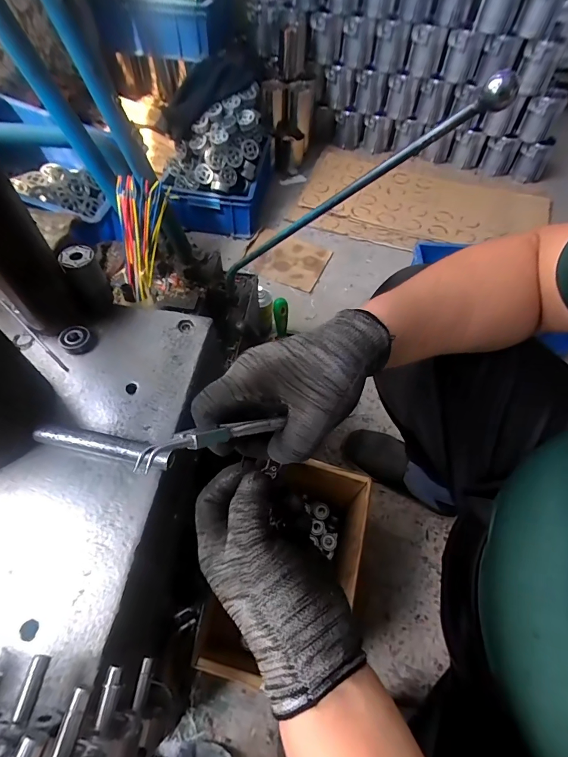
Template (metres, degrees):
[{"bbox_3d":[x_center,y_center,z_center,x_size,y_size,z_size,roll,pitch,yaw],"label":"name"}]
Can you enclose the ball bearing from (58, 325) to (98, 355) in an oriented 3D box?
[{"bbox_3d":[-0.245,-0.048,0.450,0.037,0.013,0.040,1,57,-1],"label":"ball bearing"}]

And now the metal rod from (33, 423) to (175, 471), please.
[{"bbox_3d":[-0.175,0.067,0.374,0.137,0.020,0.021,11,58,6],"label":"metal rod"}]

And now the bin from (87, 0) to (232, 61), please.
[{"bbox_3d":[-0.391,-1.217,1.273,0.417,0.163,0.255,14,58,7],"label":"bin"}]

